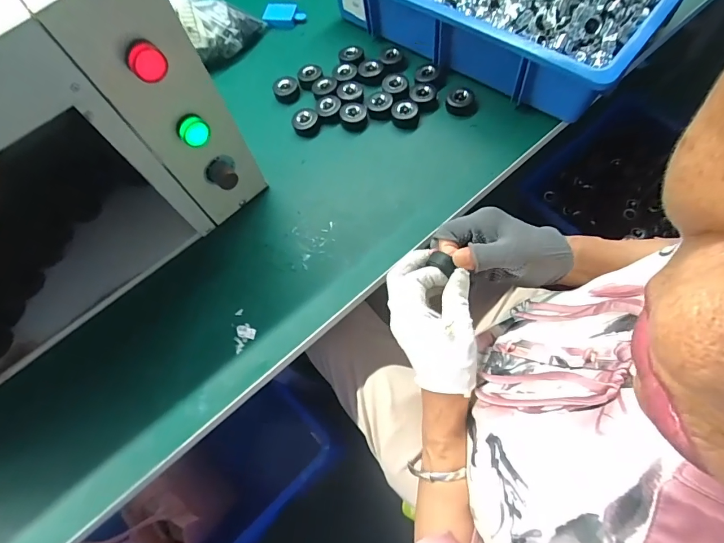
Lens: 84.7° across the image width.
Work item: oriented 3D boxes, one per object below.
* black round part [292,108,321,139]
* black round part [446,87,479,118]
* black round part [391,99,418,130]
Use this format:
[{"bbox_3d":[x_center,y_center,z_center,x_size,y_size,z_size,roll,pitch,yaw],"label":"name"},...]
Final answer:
[{"bbox_3d":[-0.080,-0.211,0.560,0.040,0.015,0.037,-2,67,5],"label":"black round part"},{"bbox_3d":[0.137,-0.232,0.545,0.041,0.019,0.037,4,68,8],"label":"black round part"},{"bbox_3d":[0.059,-0.217,0.549,0.036,0.021,0.040,-1,68,6],"label":"black round part"}]

